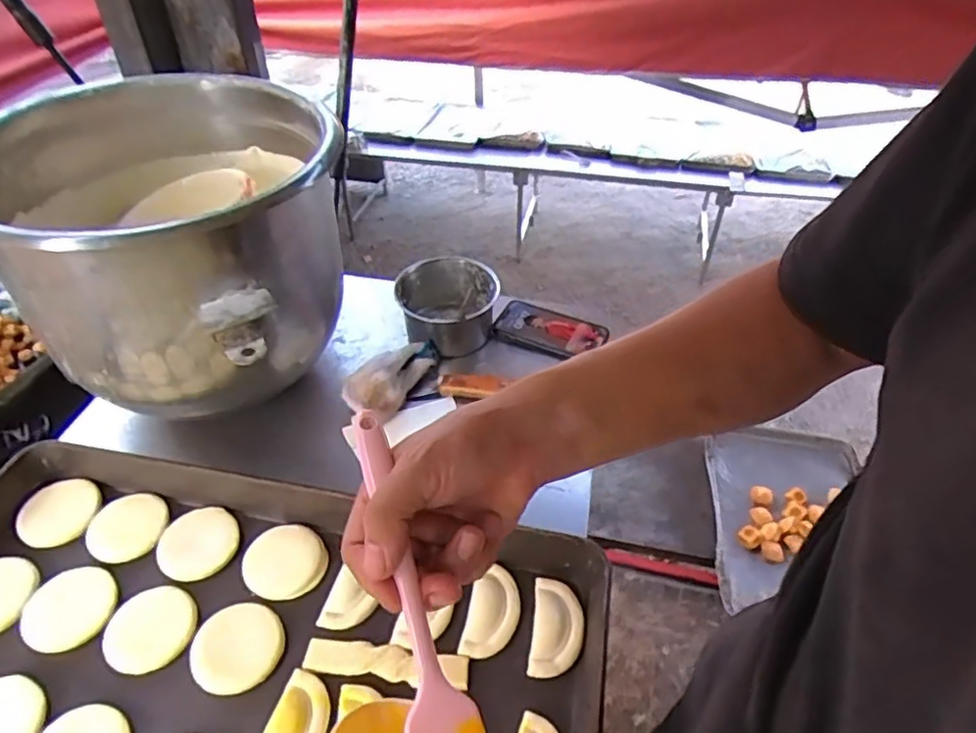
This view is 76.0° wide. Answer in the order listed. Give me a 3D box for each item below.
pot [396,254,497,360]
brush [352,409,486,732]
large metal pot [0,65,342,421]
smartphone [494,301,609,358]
[{"bbox_3d":[-0.051,-0.079,0.826,0.127,0.074,0.124,0,44,0],"label":"pot"},{"bbox_3d":[-0.040,0.105,0.313,0.034,0.008,0.190,-12,59,-12],"label":"brush"},{"bbox_3d":[-0.313,-0.127,0.657,0.326,0.240,0.321,0,44,0],"label":"large metal pot"},{"bbox_3d":[0.083,-0.050,0.848,0.142,0.012,0.067,20,64,17],"label":"smartphone"}]

